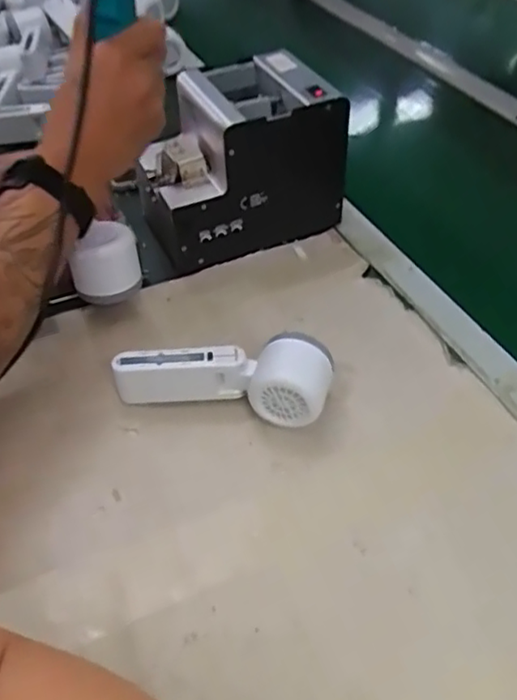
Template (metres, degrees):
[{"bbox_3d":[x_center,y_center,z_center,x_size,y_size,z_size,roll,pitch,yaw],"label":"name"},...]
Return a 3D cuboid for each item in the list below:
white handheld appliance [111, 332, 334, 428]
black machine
[{"bbox_3d":[-0.028,0.021,0.506,0.171,0.051,0.051,4,47,6],"label":"white handheld appliance"},{"bbox_3d":[-0.022,-0.187,0.642,0.184,0.151,0.129,-19,49,-14],"label":"black machine"}]

